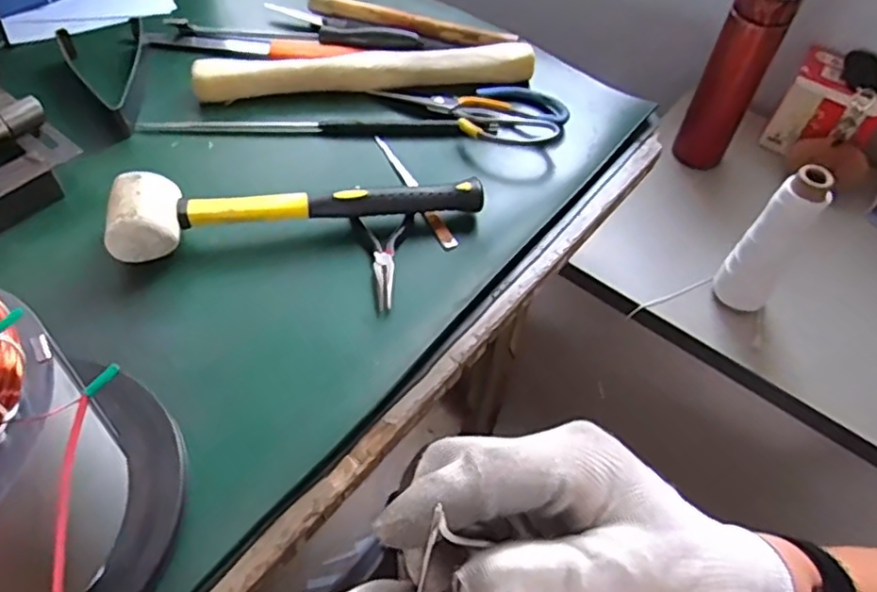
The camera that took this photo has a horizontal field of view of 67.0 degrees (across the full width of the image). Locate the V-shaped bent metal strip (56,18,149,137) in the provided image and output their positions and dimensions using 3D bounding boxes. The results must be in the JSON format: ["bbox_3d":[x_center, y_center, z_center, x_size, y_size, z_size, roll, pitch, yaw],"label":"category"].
[{"bbox_3d":[-0.300,-0.205,0.612,0.074,0.031,0.146,-19,56,-18],"label":"V-shaped bent metal strip"}]

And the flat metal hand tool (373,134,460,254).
[{"bbox_3d":[-0.021,-0.095,0.565,0.014,0.007,0.149,-19,57,-18],"label":"flat metal hand tool"}]

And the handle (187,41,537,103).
[{"bbox_3d":[-0.068,-0.218,0.643,0.319,0.031,0.042,-5,53,-8],"label":"handle"}]

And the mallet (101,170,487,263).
[{"bbox_3d":[-0.109,-0.078,0.521,0.287,0.048,0.069,-10,54,-12],"label":"mallet"}]

